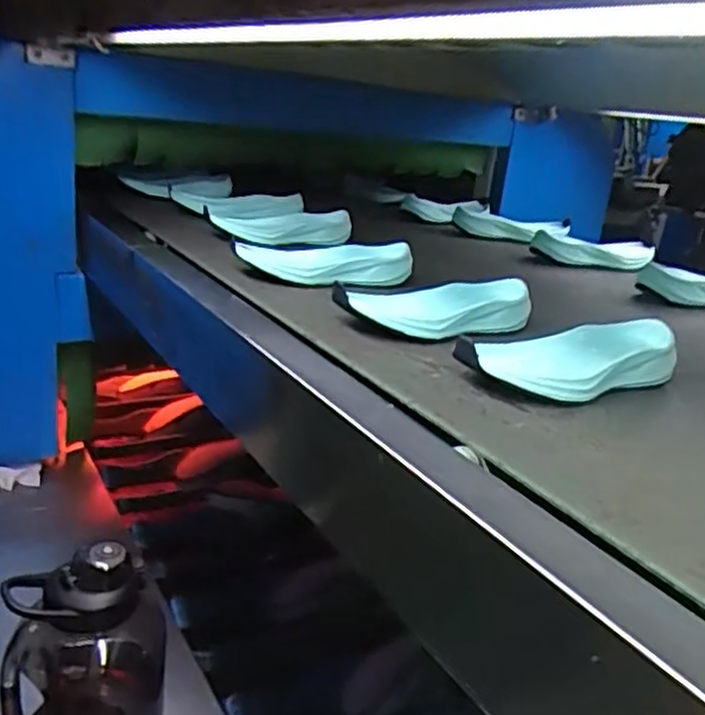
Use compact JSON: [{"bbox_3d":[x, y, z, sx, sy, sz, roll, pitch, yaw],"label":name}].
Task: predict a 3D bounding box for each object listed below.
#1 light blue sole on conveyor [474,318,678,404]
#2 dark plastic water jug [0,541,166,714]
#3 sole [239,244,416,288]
[{"bbox_3d":[0.175,-0.001,0.581,0.168,0.040,0.085,-5,22,-29],"label":"light blue sole on conveyor"},{"bbox_3d":[-0.239,0.274,0.654,0.133,0.219,0.102,0,20,-18],"label":"dark plastic water jug"},{"bbox_3d":[-0.039,-0.112,0.833,0.204,0.043,0.078,9,19,8],"label":"sole"}]

